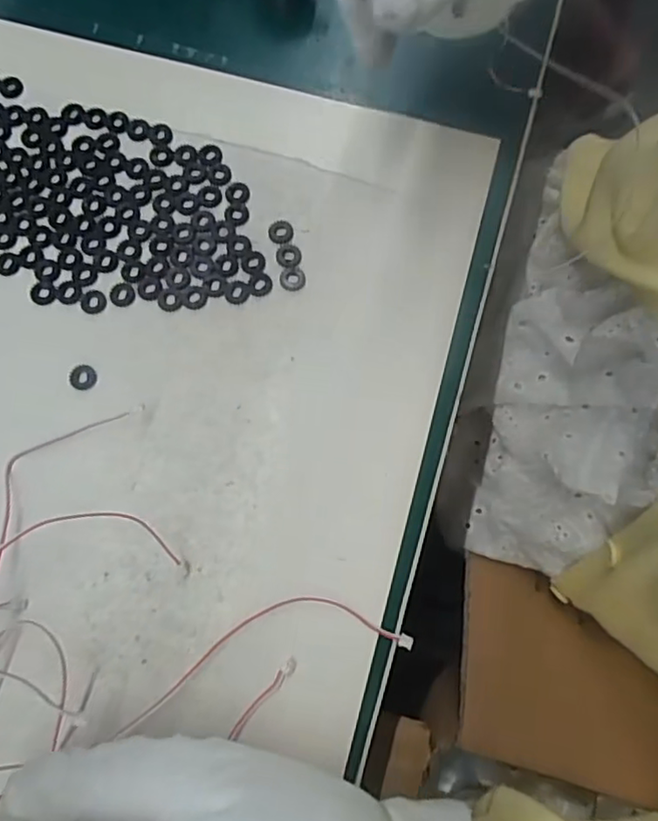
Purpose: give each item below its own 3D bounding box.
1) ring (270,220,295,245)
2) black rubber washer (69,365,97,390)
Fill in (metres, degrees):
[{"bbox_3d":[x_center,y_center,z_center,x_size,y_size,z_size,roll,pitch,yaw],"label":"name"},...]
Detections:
[{"bbox_3d":[-0.021,-0.077,0.261,0.011,0.004,0.011,0,77,0],"label":"ring"},{"bbox_3d":[-0.101,-0.014,0.248,0.011,0.004,0.011,6,77,1],"label":"black rubber washer"}]

